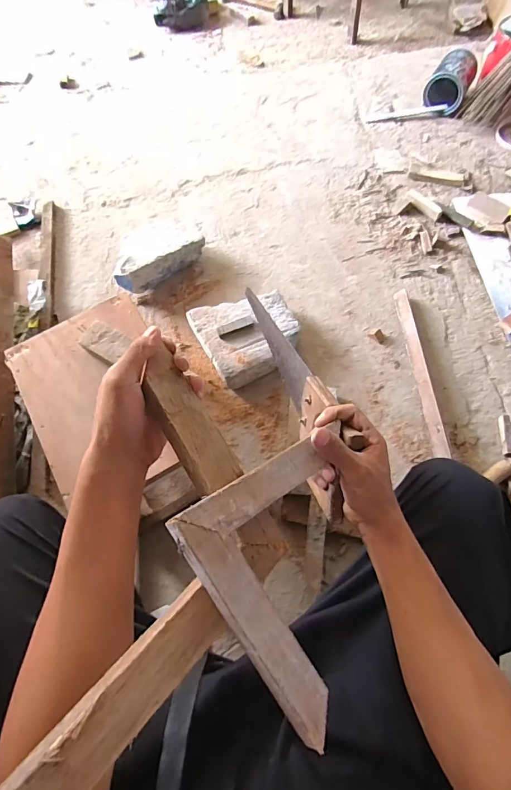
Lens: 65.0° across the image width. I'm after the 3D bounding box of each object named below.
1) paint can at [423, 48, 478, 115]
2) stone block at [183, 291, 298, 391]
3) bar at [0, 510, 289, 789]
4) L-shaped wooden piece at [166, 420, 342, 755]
[{"bbox_3d":[0.559,-0.891,1.153,0.118,0.115,0.118,30,71,15],"label":"paint can"},{"bbox_3d":[-0.016,-0.135,0.868,0.203,0.067,0.193,-28,68,-9],"label":"stone block"},{"bbox_3d":[-0.059,0.177,0.282,0.039,0.017,0.236,38,52,18],"label":"bar"},{"bbox_3d":[0.000,0.131,0.313,0.139,0.015,0.211,23,60,-25],"label":"L-shaped wooden piece"}]

